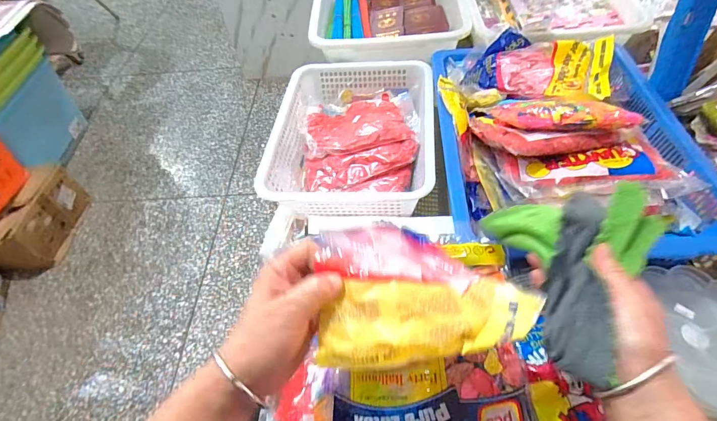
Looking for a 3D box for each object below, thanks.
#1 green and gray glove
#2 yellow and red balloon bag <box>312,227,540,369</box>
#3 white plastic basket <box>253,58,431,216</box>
[{"bbox_3d":[0.220,0.045,0.344,0.129,0.076,0.184,-10,52,-3],"label":"green and gray glove"},{"bbox_3d":[0.056,0.059,0.311,0.173,0.043,0.132,-4,52,2],"label":"yellow and red balloon bag"},{"bbox_3d":[-0.008,-0.151,0.728,0.287,0.087,0.368,1,52,6],"label":"white plastic basket"}]

